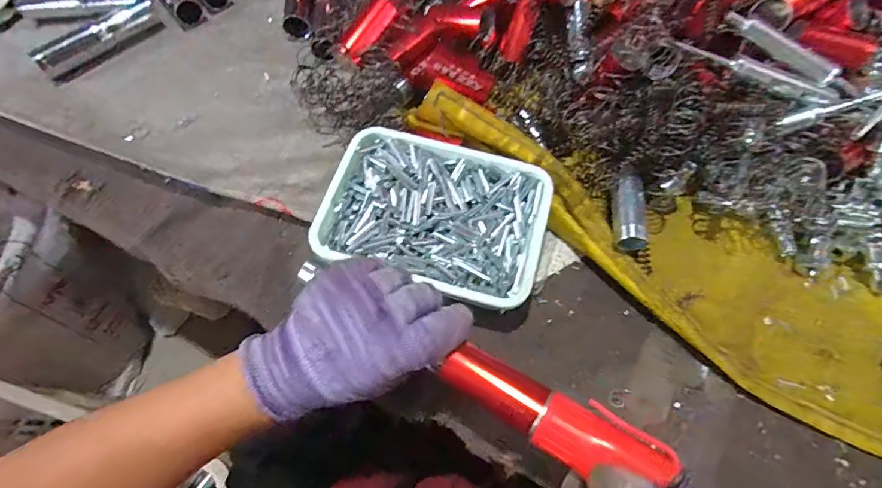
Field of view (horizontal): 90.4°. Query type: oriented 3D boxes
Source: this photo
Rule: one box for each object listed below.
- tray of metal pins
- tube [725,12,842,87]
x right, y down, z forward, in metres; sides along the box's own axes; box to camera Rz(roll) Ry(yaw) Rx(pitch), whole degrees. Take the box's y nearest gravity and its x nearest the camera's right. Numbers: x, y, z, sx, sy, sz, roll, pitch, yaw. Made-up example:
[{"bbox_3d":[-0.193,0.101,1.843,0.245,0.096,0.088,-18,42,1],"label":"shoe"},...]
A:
[{"bbox_3d":[-0.005,-0.022,0.366,0.175,0.039,0.131,15,68,6],"label":"tray of metal pins"},{"bbox_3d":[0.278,-0.162,0.359,0.102,0.014,0.014,27,69,-4],"label":"tube"}]

